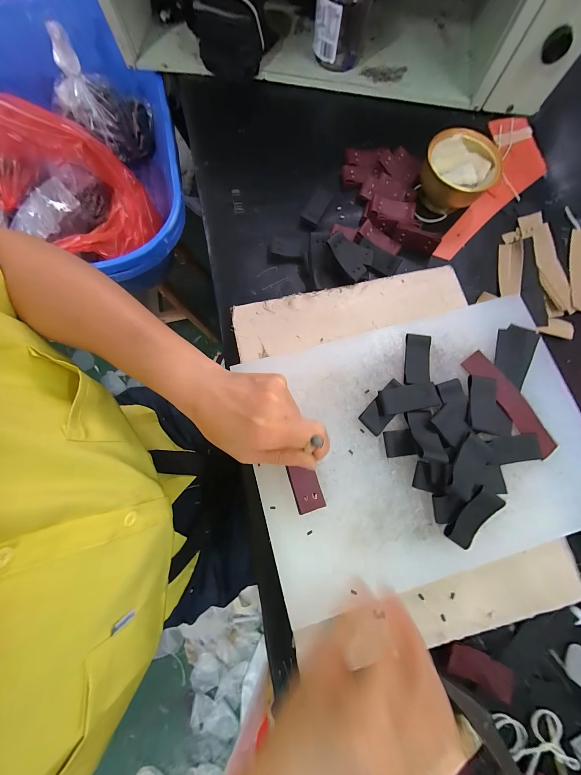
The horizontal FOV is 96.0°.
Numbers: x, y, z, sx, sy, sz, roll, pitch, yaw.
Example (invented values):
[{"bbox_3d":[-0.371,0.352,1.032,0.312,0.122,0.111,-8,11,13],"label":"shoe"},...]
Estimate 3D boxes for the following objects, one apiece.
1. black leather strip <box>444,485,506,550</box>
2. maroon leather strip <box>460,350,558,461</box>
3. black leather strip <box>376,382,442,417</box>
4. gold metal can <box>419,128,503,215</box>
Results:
[{"bbox_3d":[0.173,0.123,0.247,0.031,0.005,0.058,35,93,-11],"label":"black leather strip"},{"bbox_3d":[0.239,0.016,0.283,0.031,0.011,0.125,-36,80,-9],"label":"maroon leather strip"},{"bbox_3d":[0.123,0.012,0.276,0.062,0.008,0.026,-10,77,-3],"label":"black leather strip"},{"bbox_3d":[0.229,-0.296,0.364,0.095,0.050,0.090,0,77,-1],"label":"gold metal can"}]

